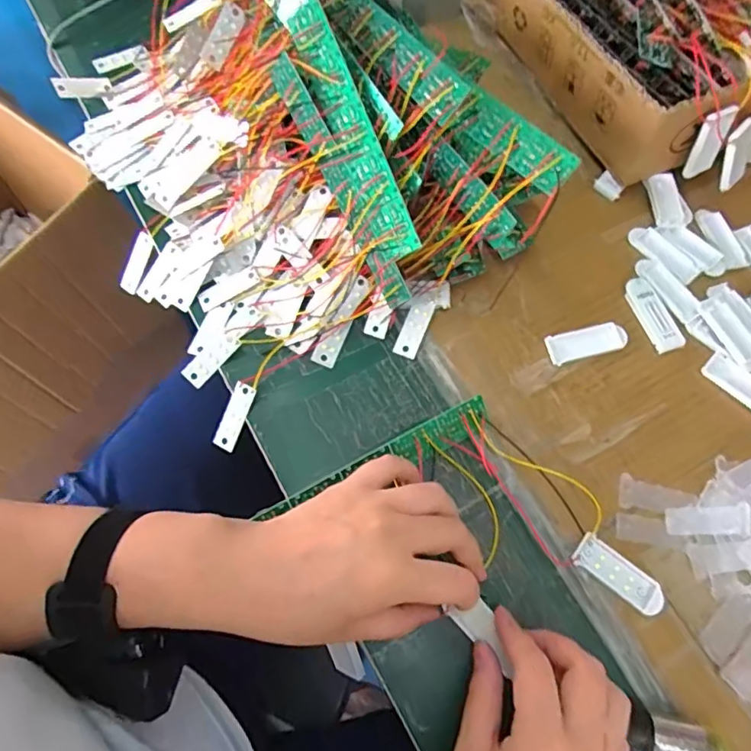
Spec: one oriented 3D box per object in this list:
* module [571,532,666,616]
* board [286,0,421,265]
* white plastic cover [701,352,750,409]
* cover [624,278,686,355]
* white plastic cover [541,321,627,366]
[{"bbox_3d":[0.149,0.123,0.334,0.058,0.006,0.021,35,72,11],"label":"module"},{"bbox_3d":[-0.017,-0.155,0.349,0.030,0.008,0.170,-23,88,27],"label":"board"},{"bbox_3d":[0.255,0.007,0.373,0.057,0.004,0.022,42,73,14],"label":"white plastic cover"},{"bbox_3d":[0.201,-0.044,0.393,0.022,0.004,0.058,-18,70,-8],"label":"cover"},{"bbox_3d":[0.151,-0.023,0.387,0.057,0.005,0.021,-14,69,-7],"label":"white plastic cover"}]

